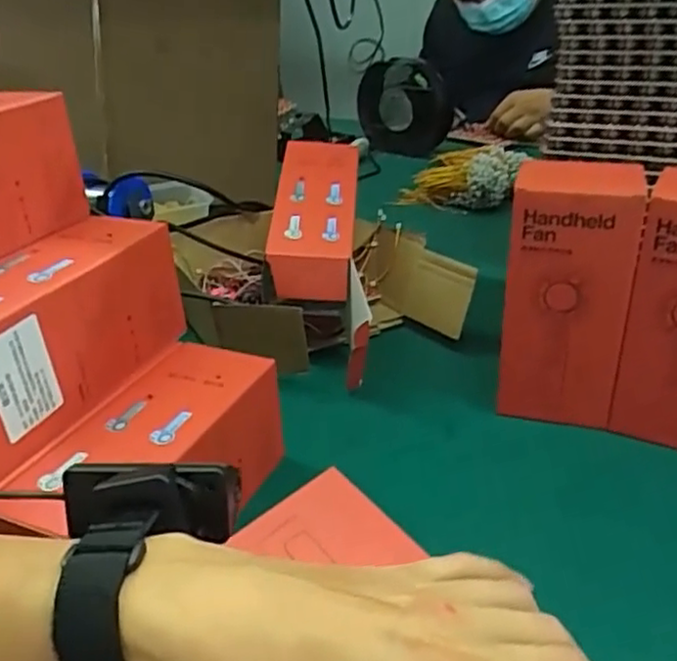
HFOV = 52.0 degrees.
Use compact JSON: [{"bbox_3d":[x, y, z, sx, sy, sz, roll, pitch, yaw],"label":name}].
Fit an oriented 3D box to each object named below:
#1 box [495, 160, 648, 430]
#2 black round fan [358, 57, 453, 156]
[{"bbox_3d":[0.167,-0.022,0.518,0.084,0.204,0.071,6,31,17],"label":"box"},{"bbox_3d":[0.116,-0.407,1.246,0.173,0.140,0.157,0,29,7],"label":"black round fan"}]

